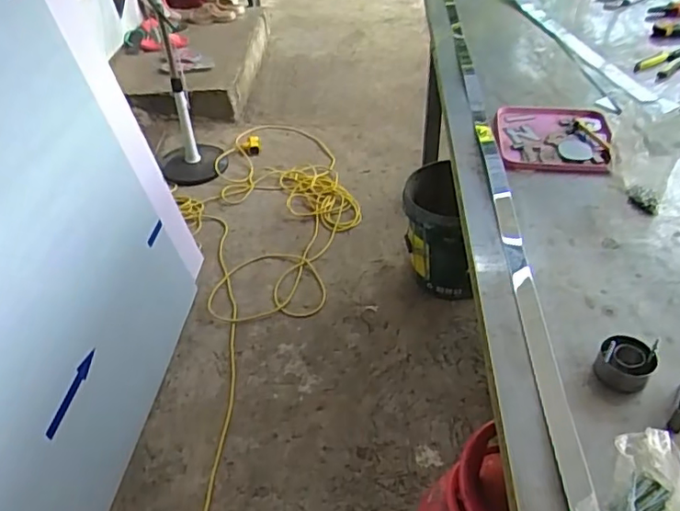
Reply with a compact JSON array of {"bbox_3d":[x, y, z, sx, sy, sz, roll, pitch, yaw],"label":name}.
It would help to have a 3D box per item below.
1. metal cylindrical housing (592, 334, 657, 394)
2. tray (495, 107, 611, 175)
[{"bbox_3d":[0.298,0.110,0.605,0.051,0.036,0.050,-2,41,1],"label":"metal cylindrical housing"},{"bbox_3d":[0.358,-0.205,0.974,0.179,0.018,0.214,7,42,11],"label":"tray"}]

